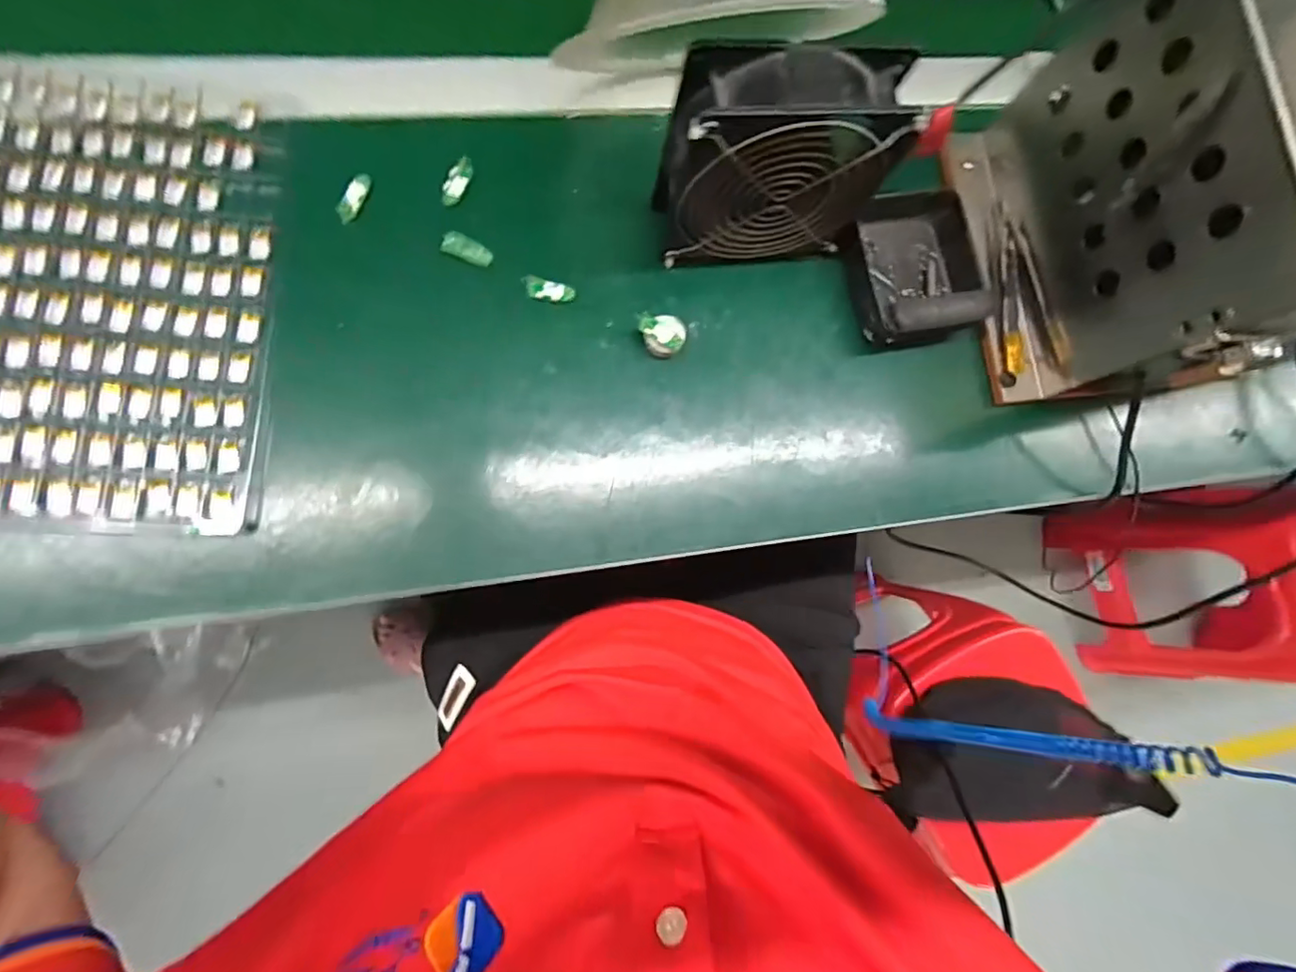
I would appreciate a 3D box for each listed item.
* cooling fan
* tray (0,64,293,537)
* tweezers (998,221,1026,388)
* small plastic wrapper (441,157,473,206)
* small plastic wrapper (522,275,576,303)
[{"bbox_3d":[0.067,-0.184,0.320,0.130,0.117,0.057,-7,82,-10],"label":"cooling fan"},{"bbox_3d":[-0.302,-0.105,0.313,0.165,0.004,0.260,1,81,-9],"label":"tray"},{"bbox_3d":[0.250,-0.125,0.387,0.015,0.012,0.113,3,81,-9],"label":"tweezers"},{"bbox_3d":[-0.120,-0.192,0.352,0.013,0.004,0.031,23,78,-5],"label":"small plastic wrapper"},{"bbox_3d":[-0.062,-0.123,0.352,0.033,0.004,0.014,12,79,-7],"label":"small plastic wrapper"}]

